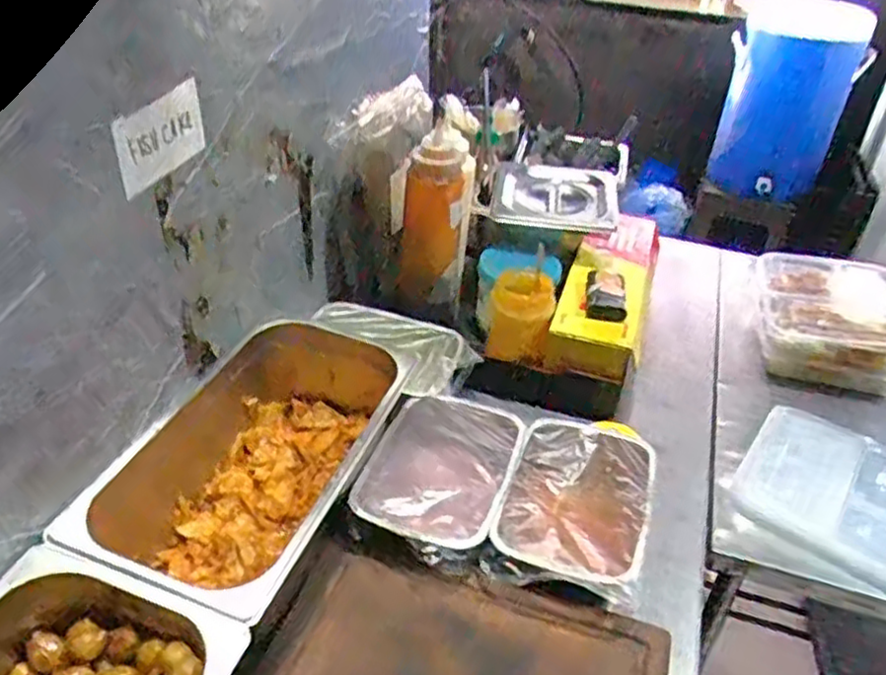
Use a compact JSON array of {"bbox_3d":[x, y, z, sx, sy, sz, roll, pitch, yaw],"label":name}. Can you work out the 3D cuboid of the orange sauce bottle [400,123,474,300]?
[{"bbox_3d":[-0.011,-0.151,0.851,0.079,0.190,0.084,4,36,1],"label":"orange sauce bottle"}]

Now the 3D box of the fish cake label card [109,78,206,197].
[{"bbox_3d":[-0.209,-0.150,0.534,0.005,0.055,0.096,14,38,14],"label":"fish cake label card"}]

